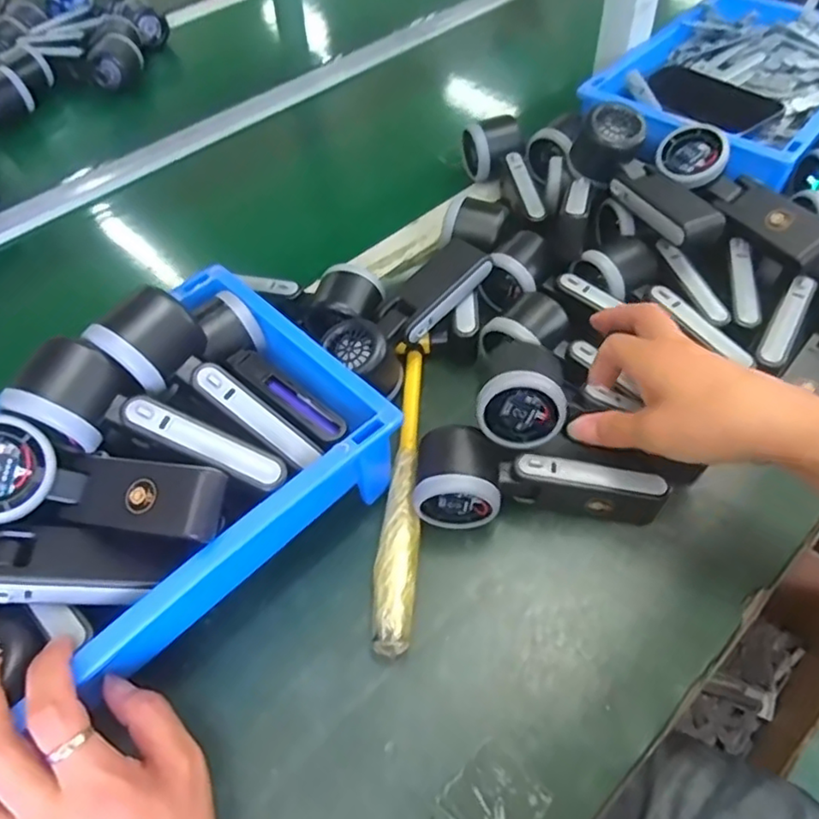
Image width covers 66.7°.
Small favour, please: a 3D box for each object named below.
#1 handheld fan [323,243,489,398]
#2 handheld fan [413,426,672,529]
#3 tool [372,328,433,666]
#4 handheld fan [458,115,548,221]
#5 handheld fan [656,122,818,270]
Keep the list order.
[{"bbox_3d":[0.003,-0.075,0.506,0.054,0.054,0.153,35,63,27],"label":"handheld fan"},{"bbox_3d":[0.086,0.048,0.425,0.164,0.057,0.049,1,53,6],"label":"handheld fan"},{"bbox_3d":[-0.003,0.050,0.459,0.028,0.025,0.251,1,53,6],"label":"tool"},{"bbox_3d":[0.095,-0.230,0.617,0.068,0.051,0.140,-6,53,-1],"label":"handheld fan"},{"bbox_3d":[0.276,-0.178,0.526,0.062,0.054,0.168,-25,55,-14],"label":"handheld fan"}]

